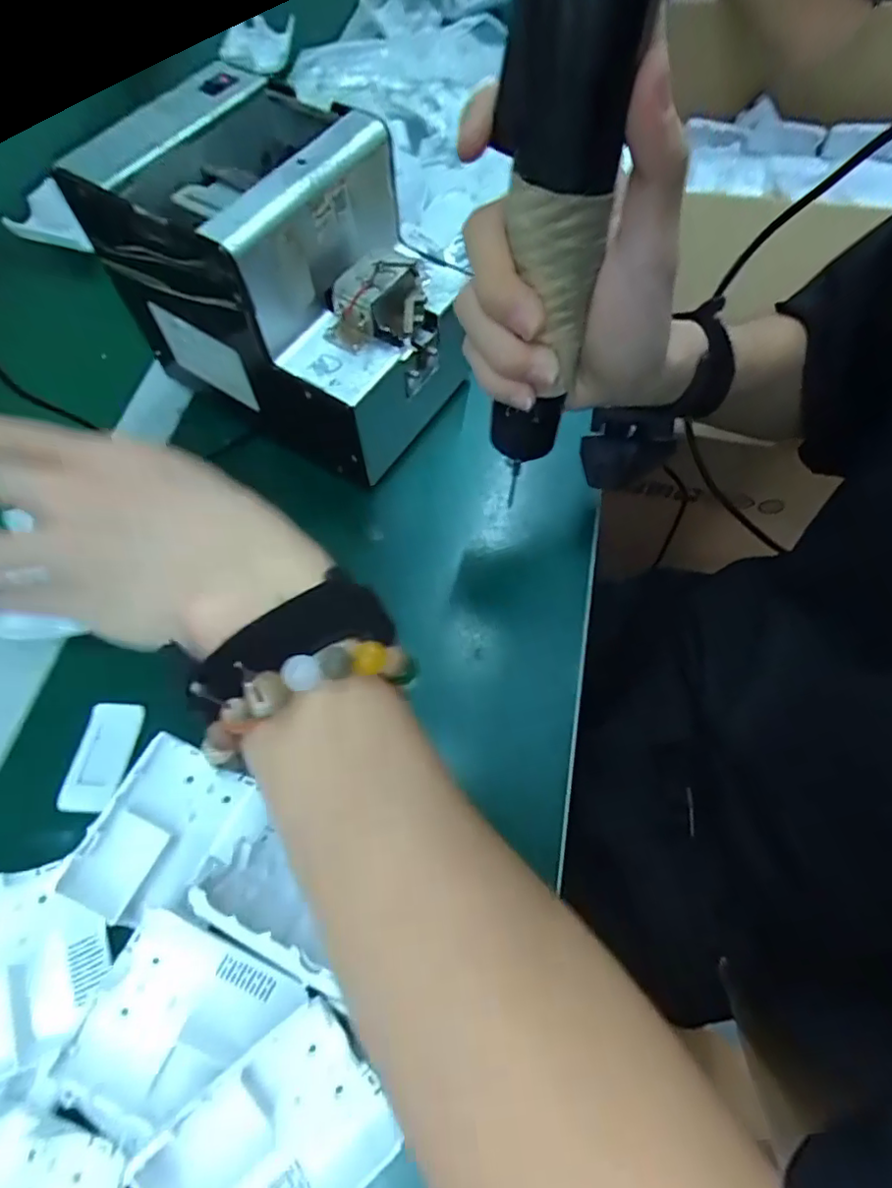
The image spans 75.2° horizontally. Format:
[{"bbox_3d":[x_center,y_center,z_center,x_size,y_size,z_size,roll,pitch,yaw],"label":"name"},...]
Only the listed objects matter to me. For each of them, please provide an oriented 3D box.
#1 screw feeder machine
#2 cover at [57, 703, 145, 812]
[{"bbox_3d":[-0.086,-0.179,0.344,0.162,0.136,0.122,32,69,15],"label":"screw feeder machine"},{"bbox_3d":[-0.180,0.085,0.305,0.032,0.006,0.055,8,65,5],"label":"cover"}]

